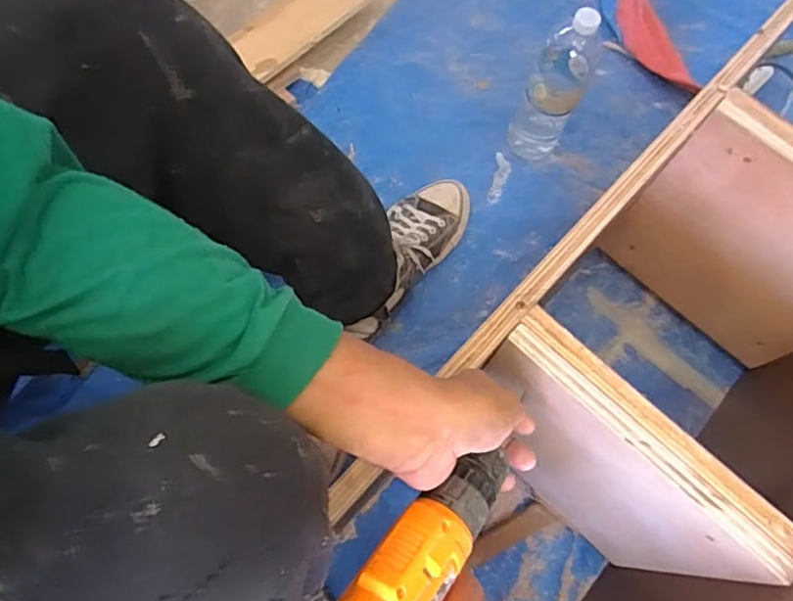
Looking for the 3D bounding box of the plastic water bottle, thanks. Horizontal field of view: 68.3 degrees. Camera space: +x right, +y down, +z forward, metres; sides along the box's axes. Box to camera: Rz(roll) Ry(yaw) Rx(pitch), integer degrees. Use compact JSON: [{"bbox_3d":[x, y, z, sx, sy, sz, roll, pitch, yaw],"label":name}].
[{"bbox_3d":[0.225,-0.305,0.835,0.079,0.241,0.078,21,70,5],"label":"plastic water bottle"}]

